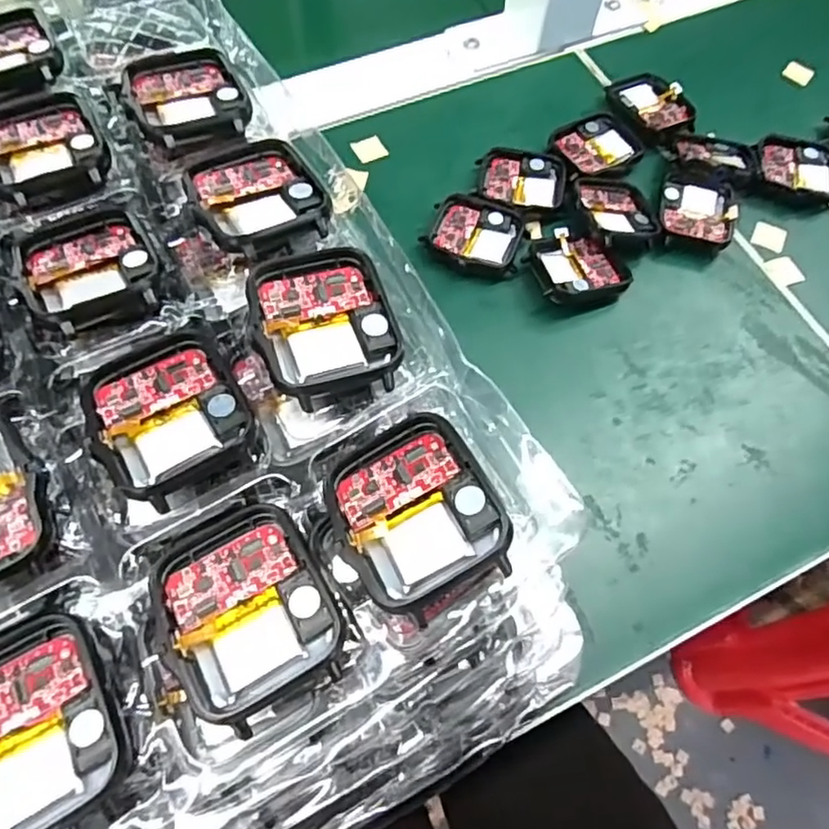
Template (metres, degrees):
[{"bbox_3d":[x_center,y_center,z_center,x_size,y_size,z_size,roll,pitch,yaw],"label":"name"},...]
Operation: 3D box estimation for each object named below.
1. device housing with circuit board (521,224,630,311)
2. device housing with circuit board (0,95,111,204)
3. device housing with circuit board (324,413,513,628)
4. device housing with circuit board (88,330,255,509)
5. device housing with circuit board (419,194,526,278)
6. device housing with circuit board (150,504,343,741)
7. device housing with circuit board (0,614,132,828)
[{"bbox_3d":[0.077,-0.069,0.297,0.044,0.014,0.039,-18,68,-10],"label":"device housing with circuit board"},{"bbox_3d":[-0.122,-0.088,0.206,0.036,0.004,0.045,-24,69,-12],"label":"device housing with circuit board"},{"bbox_3d":[-0.001,0.022,0.154,0.037,0.005,0.047,-32,59,-1],"label":"device housing with circuit board"},{"bbox_3d":[-0.065,-0.001,0.165,0.038,0.005,0.046,-26,69,-13],"label":"device housing with circuit board"},{"bbox_3d":[0.030,-0.087,0.304,0.044,0.007,0.041,14,66,4],"label":"device housing with circuit board"},{"bbox_3d":[-0.040,0.046,0.149,0.036,0.006,0.045,-29,70,-14],"label":"device housing with circuit board"},{"bbox_3d":[-0.085,0.069,0.137,0.038,0.008,0.046,-31,71,-14],"label":"device housing with circuit board"}]

